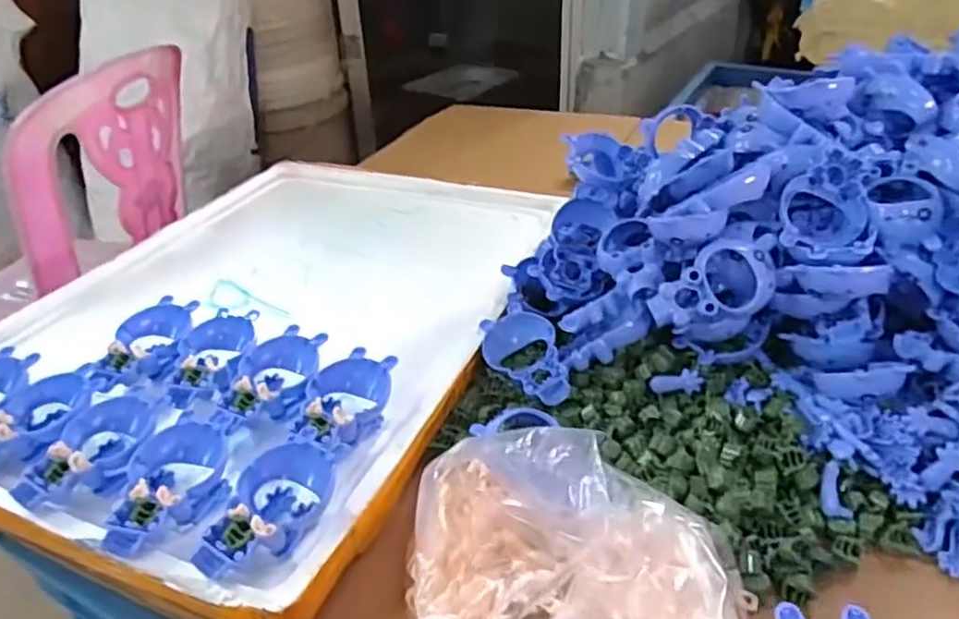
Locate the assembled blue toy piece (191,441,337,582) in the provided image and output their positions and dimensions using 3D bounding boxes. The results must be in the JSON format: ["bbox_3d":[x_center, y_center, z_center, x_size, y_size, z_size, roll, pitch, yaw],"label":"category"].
[{"bbox_3d":[-0.125,0.123,0.419,0.061,0.030,0.086,6,34,14],"label":"assembled blue toy piece"}]

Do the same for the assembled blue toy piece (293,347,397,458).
[{"bbox_3d":[-0.101,0.072,0.496,0.057,0.031,0.102,8,34,15],"label":"assembled blue toy piece"}]

